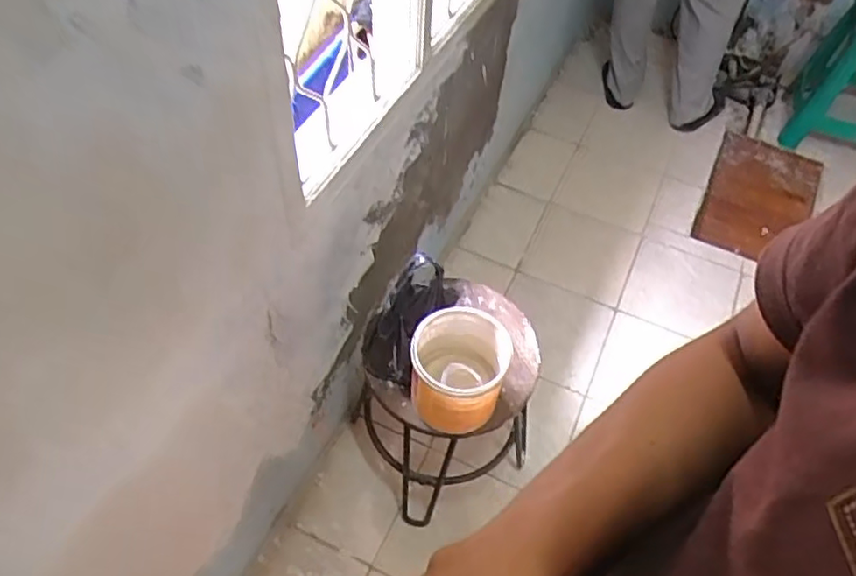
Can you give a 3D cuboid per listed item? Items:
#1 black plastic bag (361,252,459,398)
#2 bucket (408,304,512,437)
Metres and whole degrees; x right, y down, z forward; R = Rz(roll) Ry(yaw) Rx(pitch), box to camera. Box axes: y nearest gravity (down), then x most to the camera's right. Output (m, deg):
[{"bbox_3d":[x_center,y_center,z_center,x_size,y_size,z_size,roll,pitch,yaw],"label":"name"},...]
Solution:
[{"bbox_3d":[-0.032,0.063,1.134,0.115,0.259,0.078,32,25,19],"label":"black plastic bag"},{"bbox_3d":[0.050,0.140,1.100,0.152,0.159,0.149,2,54,-2],"label":"bucket"}]

